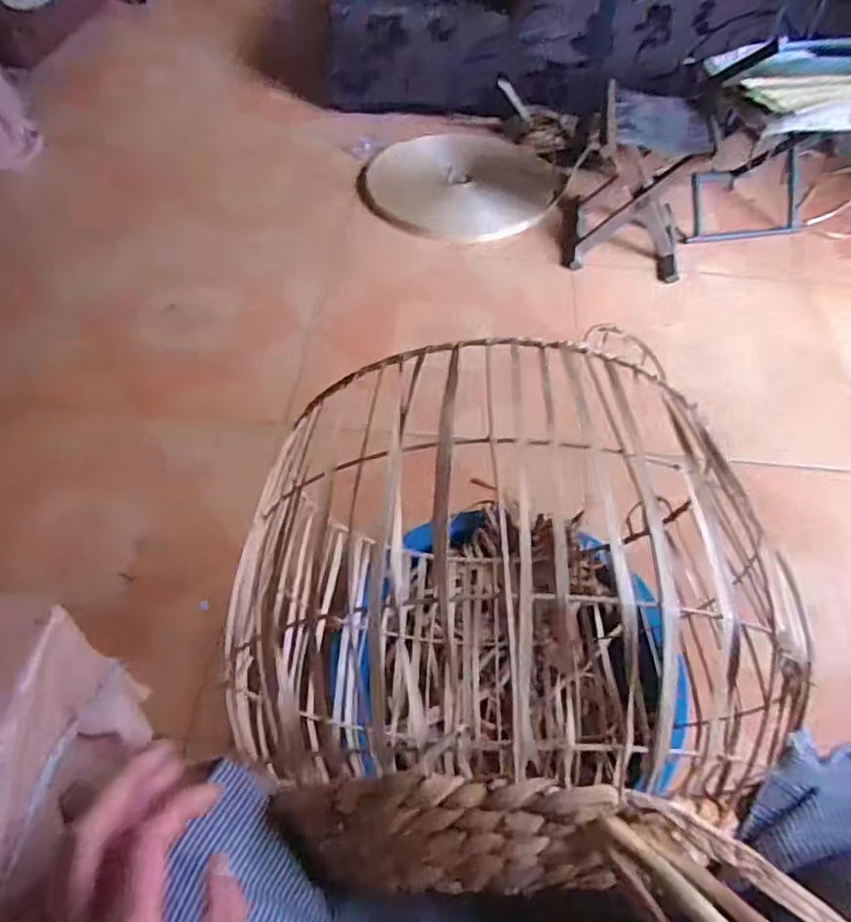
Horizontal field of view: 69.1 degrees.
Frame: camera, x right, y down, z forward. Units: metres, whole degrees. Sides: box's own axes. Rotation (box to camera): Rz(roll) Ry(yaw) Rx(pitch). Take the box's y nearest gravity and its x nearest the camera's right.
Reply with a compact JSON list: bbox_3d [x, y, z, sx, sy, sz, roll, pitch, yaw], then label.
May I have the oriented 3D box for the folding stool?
[{"bbox_3d":[0.515,-0.656,1.477,0.270,0.314,0.269,11,54,7],"label":"folding stool"}]

